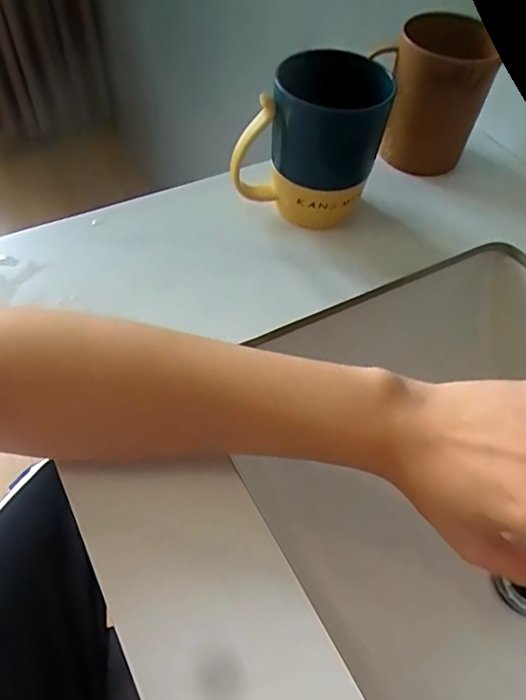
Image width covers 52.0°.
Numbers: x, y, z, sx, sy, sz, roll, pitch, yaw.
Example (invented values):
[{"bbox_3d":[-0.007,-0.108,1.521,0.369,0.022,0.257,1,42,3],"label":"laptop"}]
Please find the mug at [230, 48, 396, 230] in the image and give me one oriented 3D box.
[{"bbox_3d":[0.036,-0.154,0.406,0.100,0.117,0.076,15,55,6],"label":"mug"}]

